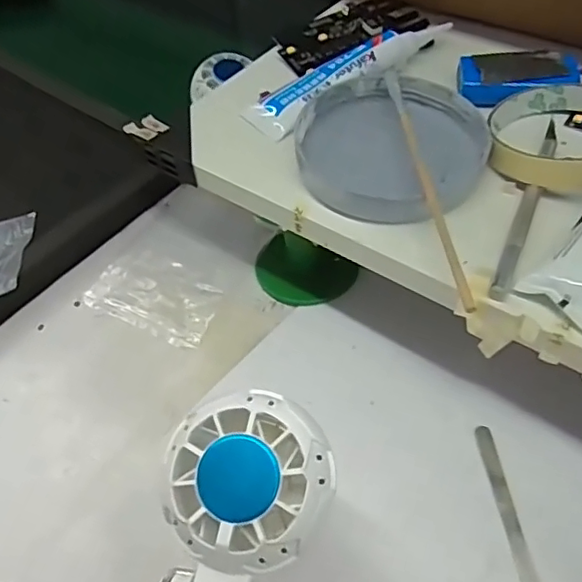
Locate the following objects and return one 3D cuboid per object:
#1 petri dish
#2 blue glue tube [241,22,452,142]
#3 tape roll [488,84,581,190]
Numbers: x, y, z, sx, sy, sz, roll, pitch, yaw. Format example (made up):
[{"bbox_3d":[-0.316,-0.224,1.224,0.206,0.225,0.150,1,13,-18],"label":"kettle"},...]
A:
[{"bbox_3d":[0.050,-0.078,0.306,0.104,0.023,0.098,-3,52,4],"label":"petri dish"},{"bbox_3d":[0.045,-0.140,0.357,0.151,0.018,0.034,-27,54,-15],"label":"blue glue tube"},{"bbox_3d":[0.146,-0.084,0.303,0.079,0.020,0.080,-3,52,4],"label":"tape roll"}]

